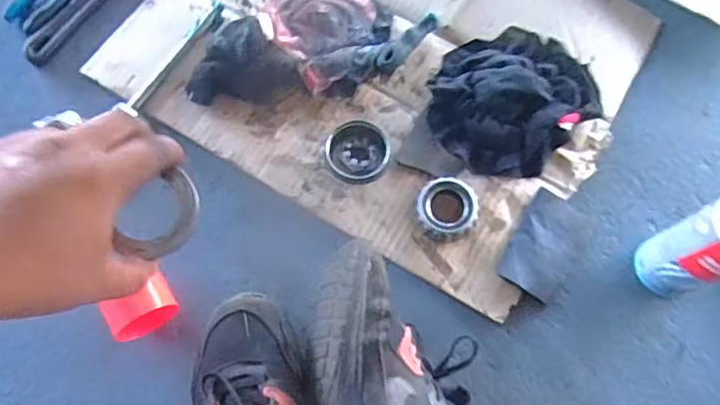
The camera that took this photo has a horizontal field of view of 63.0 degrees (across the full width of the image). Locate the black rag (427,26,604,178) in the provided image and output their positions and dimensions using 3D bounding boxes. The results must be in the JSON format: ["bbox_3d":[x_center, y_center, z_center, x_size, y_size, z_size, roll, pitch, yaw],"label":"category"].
[{"bbox_3d":[0.170,-0.123,0.675,0.186,0.032,0.166,-42,77,-12],"label":"black rag"}]

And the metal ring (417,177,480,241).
[{"bbox_3d":[0.094,0.008,0.636,0.064,0.024,0.067,0,72,0],"label":"metal ring"}]

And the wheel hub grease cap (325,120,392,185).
[{"bbox_3d":[0.000,-0.051,0.648,0.070,0.041,0.069,0,72,0],"label":"wheel hub grease cap"}]

